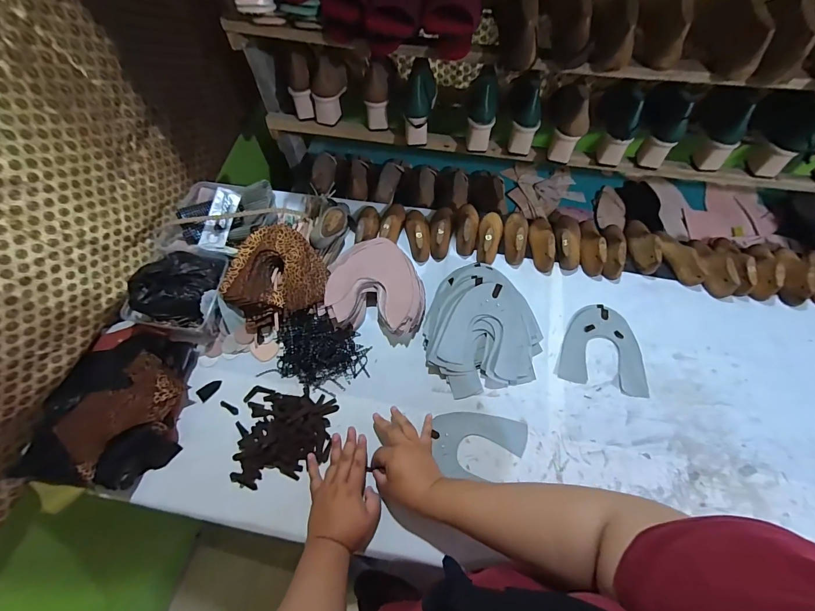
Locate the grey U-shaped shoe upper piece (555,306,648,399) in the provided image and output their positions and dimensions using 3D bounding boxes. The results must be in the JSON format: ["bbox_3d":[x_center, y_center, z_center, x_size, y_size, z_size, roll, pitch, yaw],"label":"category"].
[{"bbox_3d":[0.376,0.075,0.669,0.150,0.007,0.169,15,63,8],"label":"grey U-shaped shoe upper piece"}]

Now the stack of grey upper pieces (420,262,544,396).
[{"bbox_3d":[0.136,0.035,0.662,0.223,0.070,0.233,-13,62,-7],"label":"stack of grey upper pieces"}]

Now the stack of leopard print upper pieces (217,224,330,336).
[{"bbox_3d":[-0.260,-0.053,0.701,0.185,0.090,0.180,-24,64,-11],"label":"stack of leopard print upper pieces"}]

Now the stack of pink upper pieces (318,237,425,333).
[{"bbox_3d":[-0.059,-0.039,0.704,0.189,0.071,0.177,9,62,5],"label":"stack of pink upper pieces"}]

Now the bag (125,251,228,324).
[{"bbox_3d":[-0.433,-0.038,0.666,0.138,0.082,0.144,6,63,5],"label":"bag"}]

